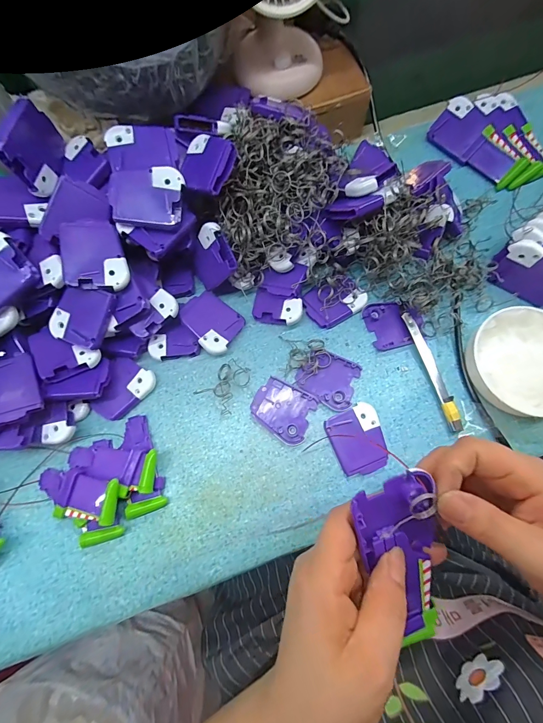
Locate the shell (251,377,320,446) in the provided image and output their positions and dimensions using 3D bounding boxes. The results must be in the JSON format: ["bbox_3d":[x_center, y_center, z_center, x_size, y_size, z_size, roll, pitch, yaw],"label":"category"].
[{"bbox_3d":[0.011,0.050,0.324,0.060,0.004,0.052,25,76,7],"label":"shell"}]

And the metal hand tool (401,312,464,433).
[{"bbox_3d":[0.163,0.007,0.327,0.014,0.011,0.126,-16,75,-5],"label":"metal hand tool"}]

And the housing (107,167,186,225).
[{"bbox_3d":[-0.111,-0.147,0.286,0.061,0.007,0.048,0,94,-6],"label":"housing"}]

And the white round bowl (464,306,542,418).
[{"bbox_3d":[0.250,0.001,0.316,0.109,0.025,0.101,0,74,0],"label":"white round bowl"}]

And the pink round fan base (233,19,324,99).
[{"bbox_3d":[0.008,-0.338,0.362,0.096,0.028,0.082,-1,74,2],"label":"pink round fan base"}]

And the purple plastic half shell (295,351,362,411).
[{"bbox_3d":[0.058,0.018,0.331,0.060,0.006,0.051,22,76,6],"label":"purple plastic half shell"}]

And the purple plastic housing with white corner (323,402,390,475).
[{"bbox_3d":[0.086,0.077,0.315,0.052,0.006,0.061,-22,76,-6],"label":"purple plastic housing with white corner"}]

